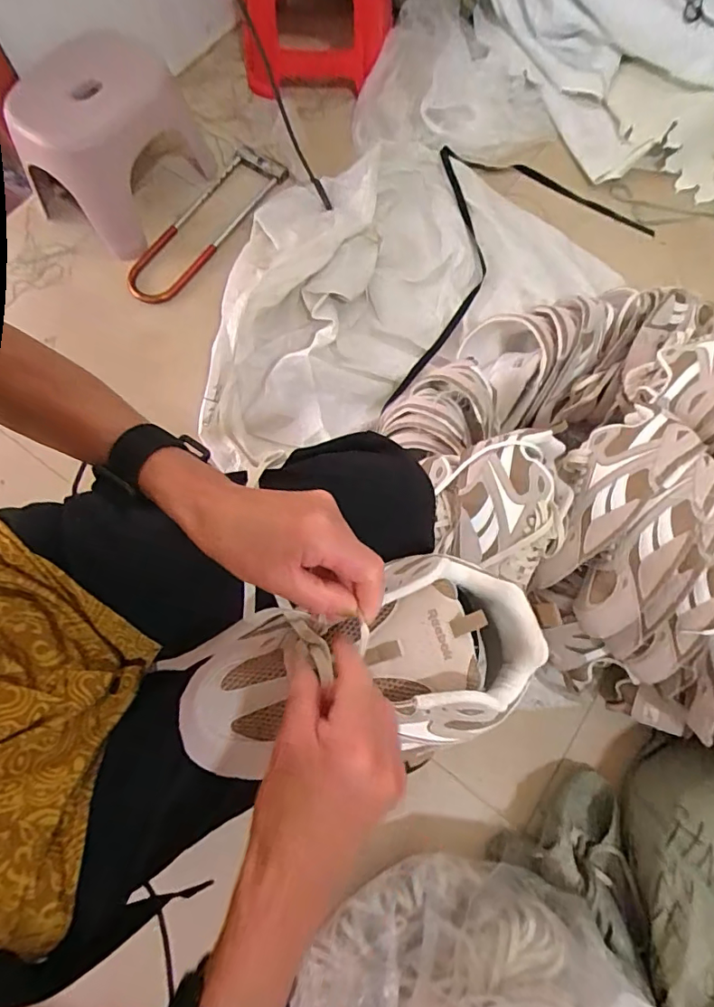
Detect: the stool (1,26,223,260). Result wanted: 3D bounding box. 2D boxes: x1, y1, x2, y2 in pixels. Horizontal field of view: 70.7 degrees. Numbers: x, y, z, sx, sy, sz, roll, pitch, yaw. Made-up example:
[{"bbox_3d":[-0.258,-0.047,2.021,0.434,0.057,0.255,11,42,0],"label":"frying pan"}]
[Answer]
[{"bbox_3d":[-0.445,-0.653,0.905,0.224,0.206,0.283,31,75,8],"label":"stool"}]

